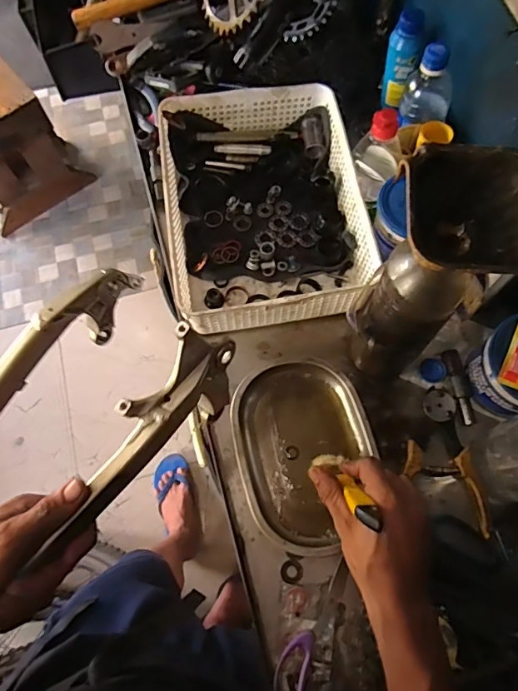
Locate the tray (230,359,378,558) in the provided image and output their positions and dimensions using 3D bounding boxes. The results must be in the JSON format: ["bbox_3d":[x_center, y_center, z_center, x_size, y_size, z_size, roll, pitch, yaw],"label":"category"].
[{"bbox_3d":[0.053,0.125,0.561,0.156,0.032,0.216,-13,70,-3],"label":"tray"}]

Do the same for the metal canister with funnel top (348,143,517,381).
[{"bbox_3d":[0.143,-0.047,0.454,0.097,0.301,0.100,8,70,5],"label":"metal canister with funnel top"}]

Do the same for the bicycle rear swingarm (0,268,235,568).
[{"bbox_3d":[-0.223,0.113,0.400,0.178,0.108,0.425,43,78,11],"label":"bicycle rear swingarm"}]

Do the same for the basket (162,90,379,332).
[{"bbox_3d":[0.004,-0.190,0.640,0.246,0.079,0.329,-9,69,-2],"label":"basket"}]

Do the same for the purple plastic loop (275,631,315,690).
[{"bbox_3d":[0.036,0.326,0.480,0.032,0.019,0.068,20,71,9],"label":"purple plastic loop"}]

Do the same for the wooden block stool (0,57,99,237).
[{"bbox_3d":[-0.847,-0.665,1.580,0.360,0.416,0.253,-40,73,-12],"label":"wooden block stool"}]

